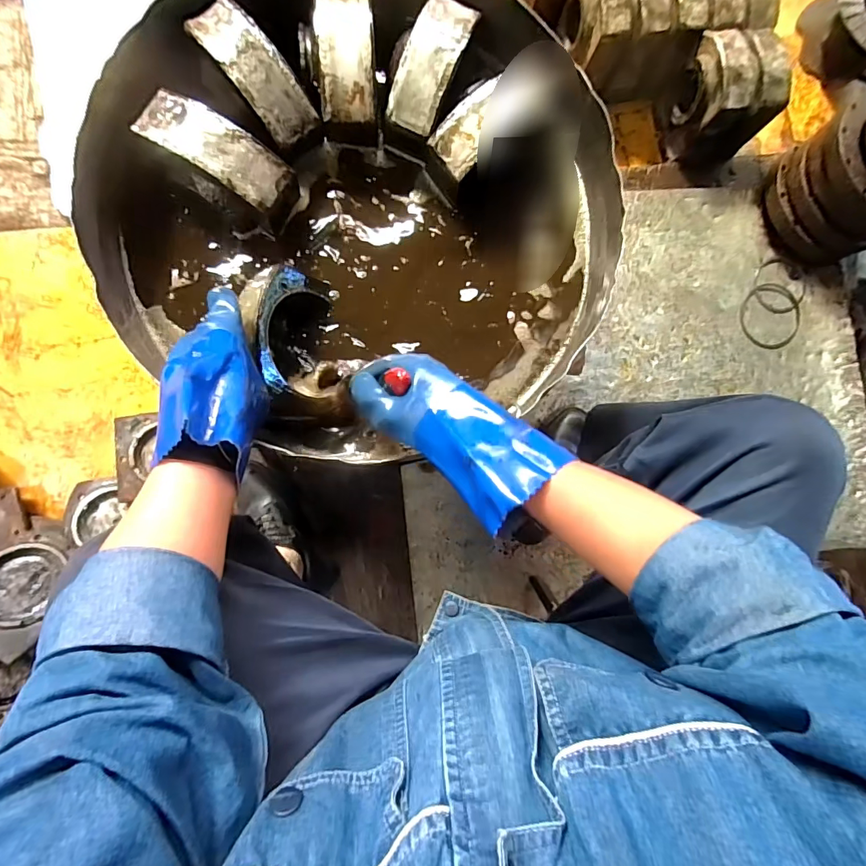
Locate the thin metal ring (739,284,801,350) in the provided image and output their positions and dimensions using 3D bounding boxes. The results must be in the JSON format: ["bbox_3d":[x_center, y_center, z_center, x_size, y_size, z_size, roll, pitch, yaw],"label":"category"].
[{"bbox_3d":[0.757,-0.262,1.004,0.139,0.009,0.145,0,85,5],"label":"thin metal ring"}]

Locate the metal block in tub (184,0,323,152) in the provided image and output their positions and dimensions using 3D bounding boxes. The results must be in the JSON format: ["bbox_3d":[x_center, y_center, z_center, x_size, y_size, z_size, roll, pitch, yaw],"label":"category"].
[{"bbox_3d":[-0.200,-0.405,0.504,0.062,0.037,0.161,-41,93,-8],"label":"metal block in tub"}]

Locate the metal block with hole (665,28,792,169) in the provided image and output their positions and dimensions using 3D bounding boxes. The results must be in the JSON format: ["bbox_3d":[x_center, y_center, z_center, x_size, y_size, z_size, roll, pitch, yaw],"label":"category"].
[{"bbox_3d":[0.587,-0.681,0.911,0.158,0.154,0.185,-6,88,-8],"label":"metal block with hole"}]

